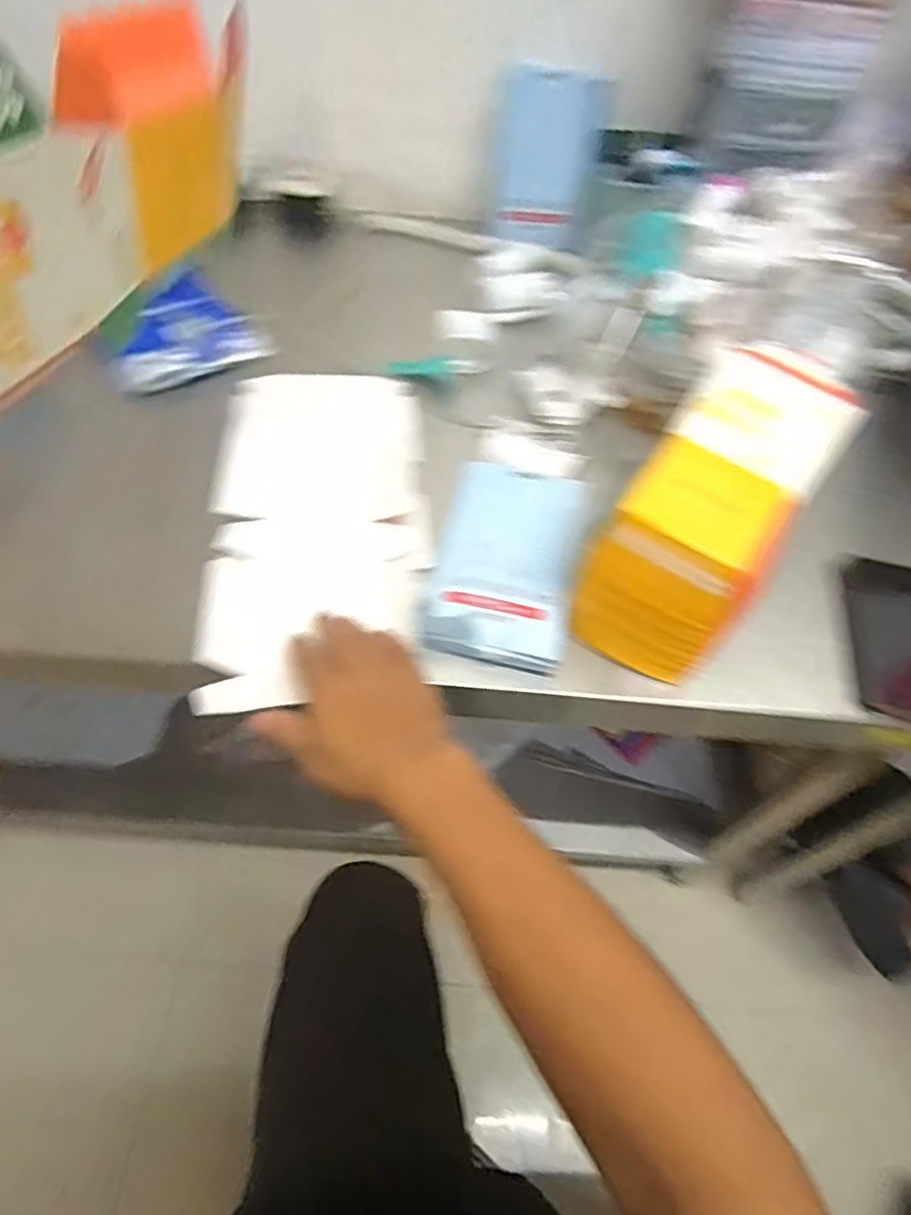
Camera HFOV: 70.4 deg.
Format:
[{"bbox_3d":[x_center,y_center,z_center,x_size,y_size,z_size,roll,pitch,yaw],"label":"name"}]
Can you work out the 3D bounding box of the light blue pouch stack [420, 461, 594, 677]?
[{"bbox_3d":[0.047,-0.045,0.569,0.118,0.023,0.206,12,54,4],"label":"light blue pouch stack"}]

